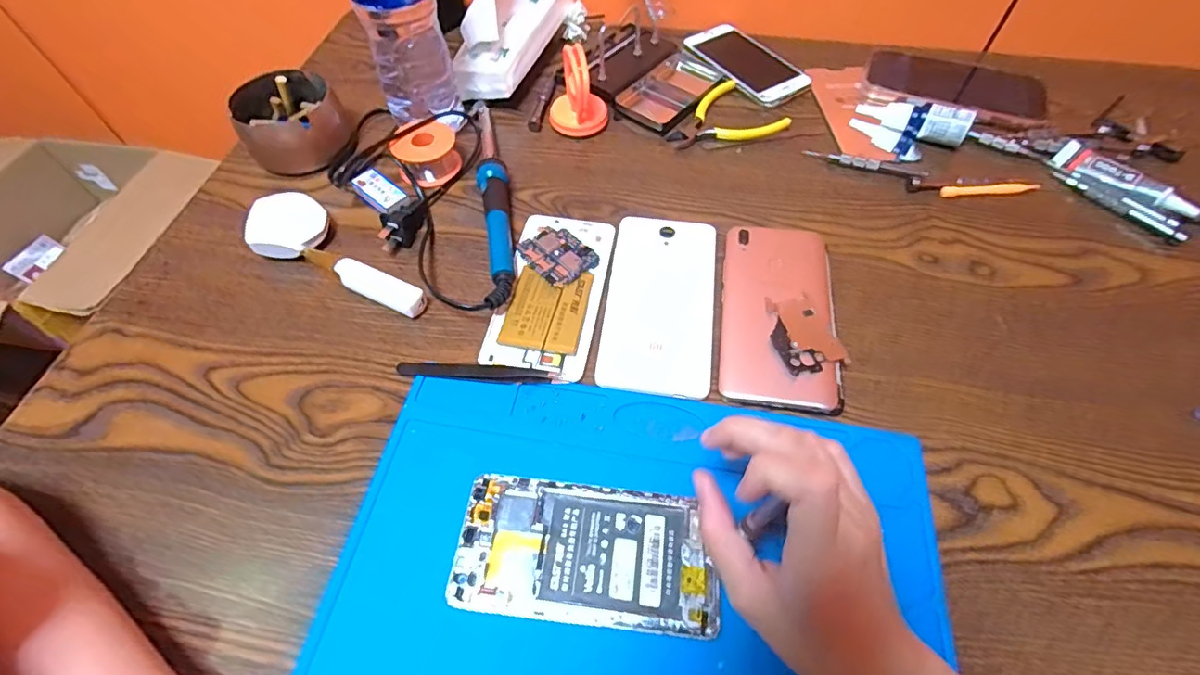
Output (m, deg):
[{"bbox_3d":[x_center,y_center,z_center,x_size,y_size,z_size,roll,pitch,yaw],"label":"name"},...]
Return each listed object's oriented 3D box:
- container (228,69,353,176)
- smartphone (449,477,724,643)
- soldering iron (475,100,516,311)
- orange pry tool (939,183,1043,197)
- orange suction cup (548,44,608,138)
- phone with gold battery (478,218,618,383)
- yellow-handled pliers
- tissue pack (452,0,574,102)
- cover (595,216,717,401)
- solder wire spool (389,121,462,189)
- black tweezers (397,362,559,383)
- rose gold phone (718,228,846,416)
[{"bbox_3d":[-0.271,-0.188,0.461,0.085,0.051,0.081,0,57,0],"label":"container"},{"bbox_3d":[-0.008,0.117,0.287,0.138,0.005,0.071,5,58,4],"label":"smartphone"},{"bbox_3d":[-0.087,-0.121,0.430,0.023,0.024,0.245,-8,58,-5],"label":"soldering iron"},{"bbox_3d":[0.330,-0.125,0.439,0.086,0.006,0.012,-6,57,-3],"label":"orange pry tool"},{"bbox_3d":[-0.020,-0.218,0.471,0.051,0.066,0.044,-3,57,-1],"label":"orange suction cup"},{"bbox_3d":[-0.034,-0.036,0.386,0.072,0.008,0.142,9,58,6],"label":"phone with gold battery"},{"bbox_3d":[0.115,-0.214,0.497,0.104,0.012,0.077,-12,58,-7],"label":"yellow-handled pliers"},{"bbox_3d":[-0.085,-0.311,0.515,0.062,0.086,0.170,16,59,10],"label":"tissue pack"},{"bbox_3d":[0.044,-0.027,0.378,0.075,0.009,0.148,7,58,5],"label":"cover"},{"bbox_3d":[-0.151,-0.160,0.454,0.052,0.033,0.052,0,57,0],"label":"solder wire spool"},{"bbox_3d":[-0.084,0.023,0.348,0.105,0.006,0.011,5,58,3],"label":"black tweezers"},{"bbox_3d":[0.127,-0.018,0.372,0.079,0.013,0.149,8,58,6],"label":"rose gold phone"}]

